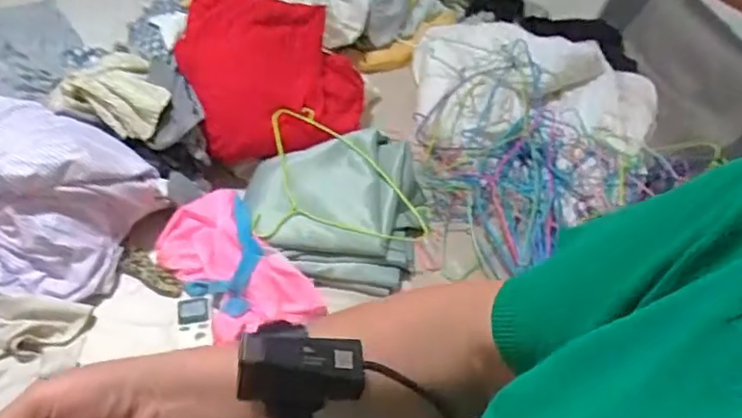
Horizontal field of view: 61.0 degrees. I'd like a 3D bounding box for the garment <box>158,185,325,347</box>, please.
[{"bbox_3d":[-0.261,0.094,1.131,0.204,0.083,0.347,-33,53,-32],"label":"garment"}]

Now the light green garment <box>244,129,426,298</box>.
[{"bbox_3d":[-0.070,-0.011,1.233,0.348,0.105,0.325,3,43,2],"label":"light green garment"}]

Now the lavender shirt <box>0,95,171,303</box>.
[{"bbox_3d":[-0.709,-0.056,1.153,0.574,0.178,0.378,22,46,20],"label":"lavender shirt"}]

